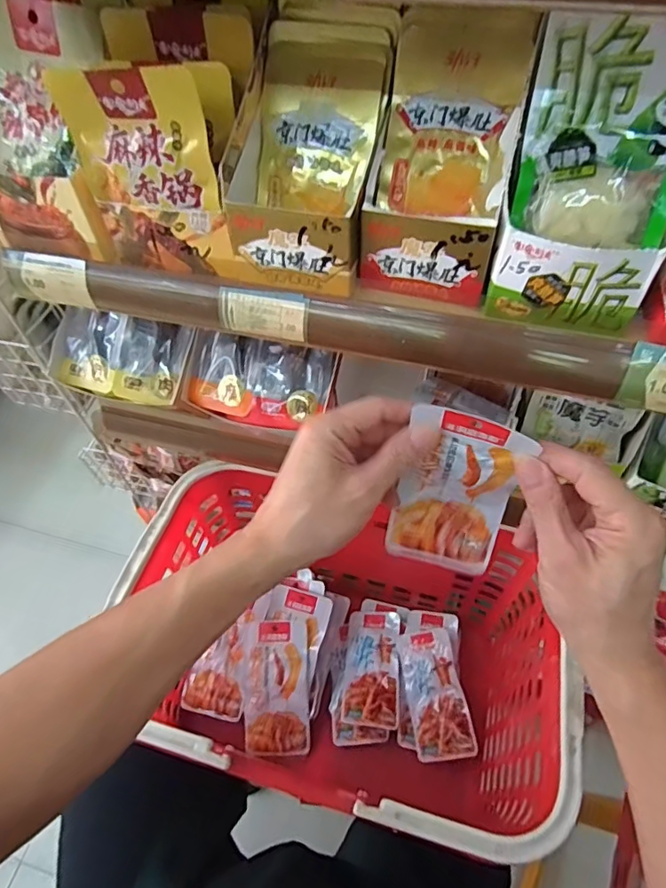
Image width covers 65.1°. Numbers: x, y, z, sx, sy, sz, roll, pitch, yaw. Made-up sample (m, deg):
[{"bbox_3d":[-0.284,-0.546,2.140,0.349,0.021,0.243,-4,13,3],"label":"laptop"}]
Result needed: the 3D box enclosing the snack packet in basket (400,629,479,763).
[{"bbox_3d":[0.126,0.306,0.645,0.067,0.022,0.142,-6,56,-2],"label":"snack packet in basket"}]

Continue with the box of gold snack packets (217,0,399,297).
[{"bbox_3d":[-0.015,-0.194,0.346,0.091,0.121,0.125,12,57,10],"label":"box of gold snack packets"}]

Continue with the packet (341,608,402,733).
[{"bbox_3d":[0.051,0.286,0.677,0.069,0.032,0.146,4,56,5],"label":"packet"}]

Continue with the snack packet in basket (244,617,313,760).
[{"bbox_3d":[-0.068,0.299,0.641,0.076,0.013,0.152,-1,79,1],"label":"snack packet in basket"}]

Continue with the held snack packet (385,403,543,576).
[{"bbox_3d":[0.085,0.034,0.360,0.076,0.145,0.031,15,49,10],"label":"held snack packet"}]

